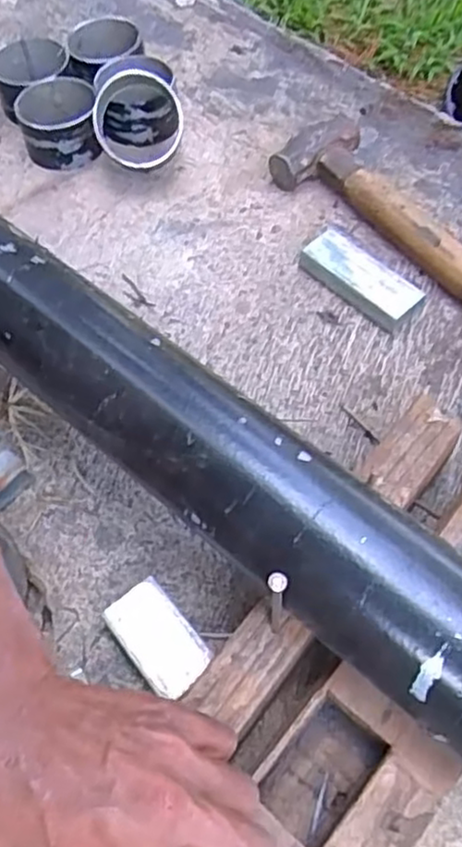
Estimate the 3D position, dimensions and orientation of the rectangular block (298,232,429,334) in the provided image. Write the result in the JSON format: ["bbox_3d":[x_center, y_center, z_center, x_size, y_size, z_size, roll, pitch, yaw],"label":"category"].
[{"bbox_3d":[0.101,-0.114,0.538,0.039,0.024,0.100,-39,65,-19],"label":"rectangular block"}]

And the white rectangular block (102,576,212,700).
[{"bbox_3d":[-0.041,0.126,0.401,0.035,0.020,0.063,-37,65,-19],"label":"white rectangular block"}]

